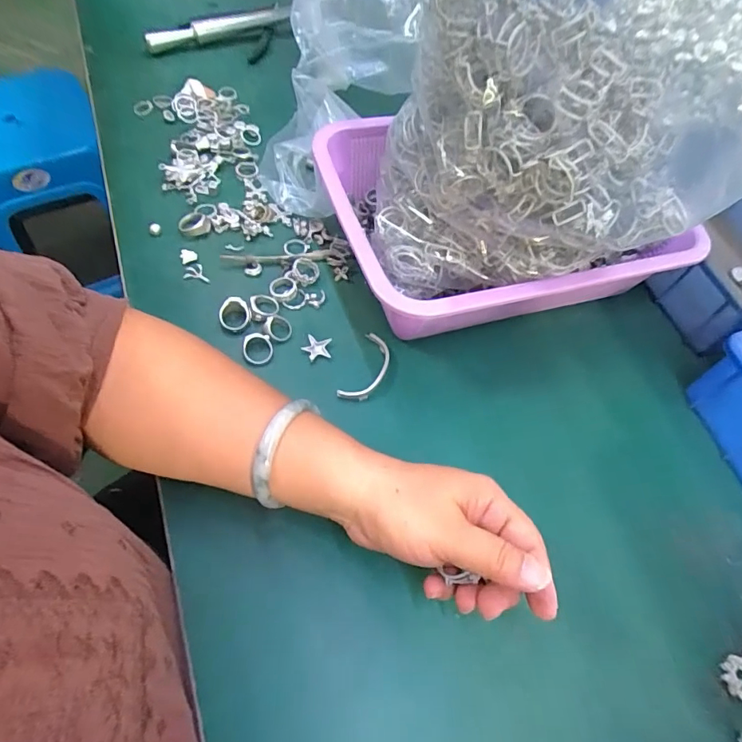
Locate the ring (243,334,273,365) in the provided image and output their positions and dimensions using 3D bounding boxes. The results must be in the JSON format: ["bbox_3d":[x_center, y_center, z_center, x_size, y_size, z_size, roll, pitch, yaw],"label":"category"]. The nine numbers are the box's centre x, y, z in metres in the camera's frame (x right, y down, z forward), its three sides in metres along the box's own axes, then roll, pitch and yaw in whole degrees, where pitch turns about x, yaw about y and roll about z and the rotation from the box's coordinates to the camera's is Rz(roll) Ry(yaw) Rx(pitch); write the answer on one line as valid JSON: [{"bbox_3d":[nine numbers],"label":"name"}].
[{"bbox_3d":[-0.090,-0.018,0.385,0.023,0.004,0.026,-1,71,-17],"label":"ring"}]

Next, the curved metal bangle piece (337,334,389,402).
[{"bbox_3d":[-0.002,-0.002,0.388,0.027,0.008,0.066,21,59,6],"label":"curved metal bangle piece"}]

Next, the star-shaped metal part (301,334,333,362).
[{"bbox_3d":[-0.044,-0.018,0.393,0.022,0.006,0.023,15,59,2],"label":"star-shaped metal part"}]

